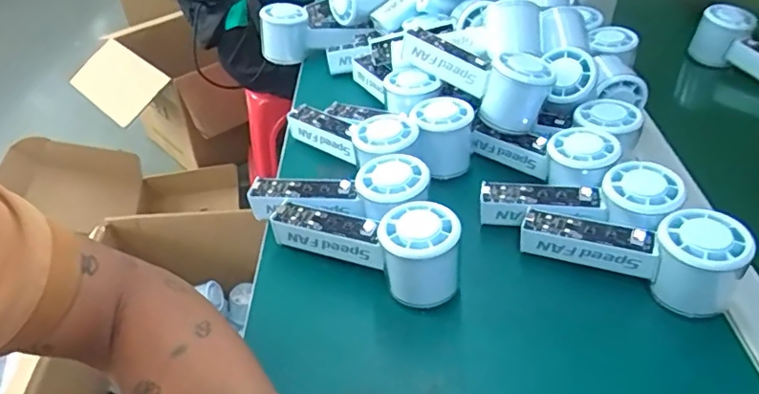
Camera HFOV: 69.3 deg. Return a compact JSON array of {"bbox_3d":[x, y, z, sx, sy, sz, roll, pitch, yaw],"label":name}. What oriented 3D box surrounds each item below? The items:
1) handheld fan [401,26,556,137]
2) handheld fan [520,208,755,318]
[{"bbox_3d":[0.085,-0.121,0.522,0.156,0.072,0.055,30,49,12],"label":"handheld fan"},{"bbox_3d":[0.182,0.036,0.405,0.151,0.058,0.052,14,44,17],"label":"handheld fan"}]

